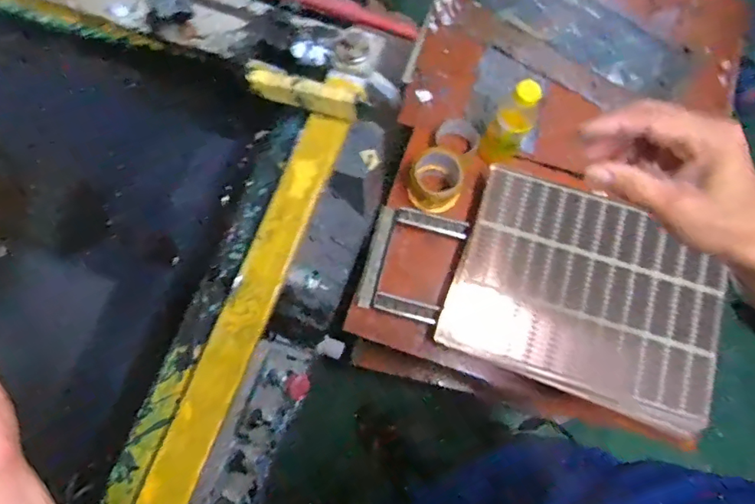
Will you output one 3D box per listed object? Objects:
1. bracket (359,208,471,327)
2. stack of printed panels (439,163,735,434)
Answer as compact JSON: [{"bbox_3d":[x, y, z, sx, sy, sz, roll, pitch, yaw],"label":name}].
[{"bbox_3d":[0.063,0.021,0.941,0.165,0.029,0.203,14,75,3],"label":"bracket"},{"bbox_3d":[0.370,0.074,0.888,0.452,0.027,0.340,20,85,4],"label":"stack of printed panels"}]

